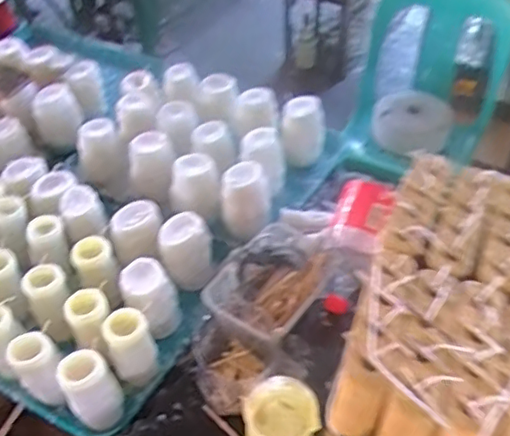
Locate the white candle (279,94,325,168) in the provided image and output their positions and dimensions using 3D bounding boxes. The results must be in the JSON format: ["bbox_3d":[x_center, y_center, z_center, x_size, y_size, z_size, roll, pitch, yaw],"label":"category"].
[{"bbox_3d":[0.089,-0.154,1.075,0.085,0.114,0.070,-2,45,2],"label":"white candle"}]

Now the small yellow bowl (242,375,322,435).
[{"bbox_3d":[0.032,0.233,0.659,0.086,0.094,0.070,-12,46,-8],"label":"small yellow bowl"}]

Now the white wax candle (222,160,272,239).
[{"bbox_3d":[-0.010,-0.027,0.942,0.073,0.096,0.079,8,46,11],"label":"white wax candle"}]

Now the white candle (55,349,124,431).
[{"bbox_3d":[-0.202,0.215,0.735,0.053,0.105,0.059,30,54,29],"label":"white candle"}]

